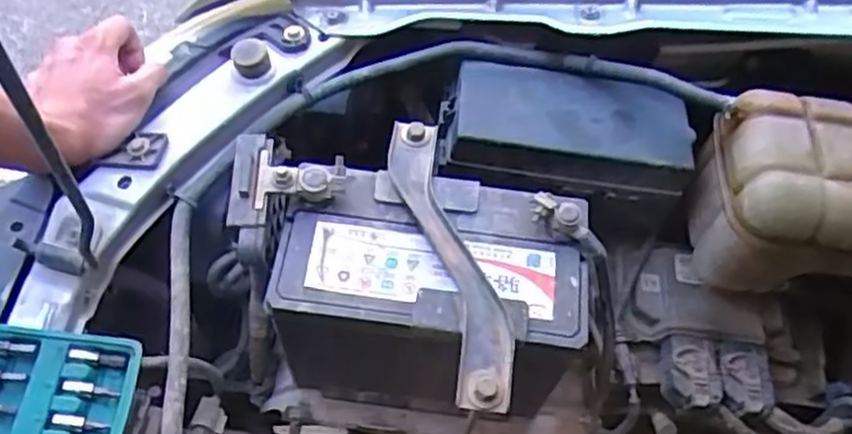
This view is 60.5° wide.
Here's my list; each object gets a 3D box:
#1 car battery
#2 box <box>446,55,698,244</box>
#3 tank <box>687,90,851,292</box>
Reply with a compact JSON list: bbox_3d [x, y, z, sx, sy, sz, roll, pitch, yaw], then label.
[{"bbox_3d":[0.002,0.071,0.605,0.224,0.206,0.126,7,59,2],"label":"car battery"},{"bbox_3d":[0.124,-0.049,0.665,0.222,0.135,0.107,3,59,-1],"label":"box"},{"bbox_3d":[0.340,-0.021,0.618,0.191,0.148,0.129,3,59,-1],"label":"tank"}]

